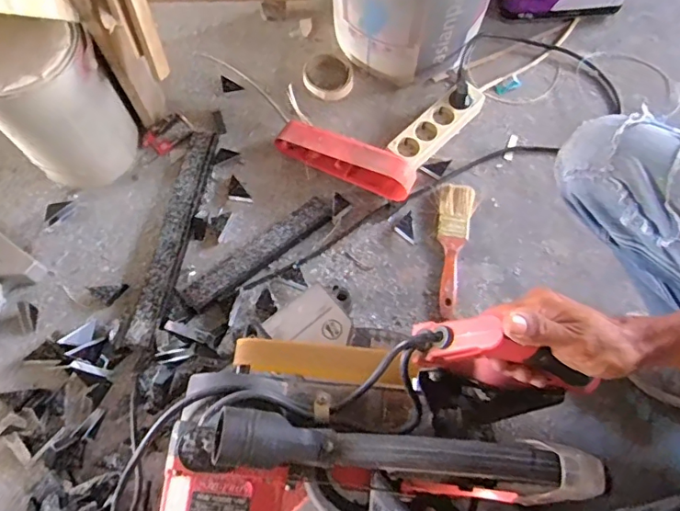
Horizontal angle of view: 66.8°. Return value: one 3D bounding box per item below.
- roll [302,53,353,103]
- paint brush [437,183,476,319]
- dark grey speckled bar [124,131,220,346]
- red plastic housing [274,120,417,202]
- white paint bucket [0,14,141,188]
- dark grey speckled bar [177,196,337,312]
[{"bbox_3d":[-0.022,-0.327,0.944,0.100,0.019,0.090,31,70,13],"label":"roll"},{"bbox_3d":[0.176,-0.013,0.815,0.052,0.026,0.221,11,67,5],"label":"paint brush"},{"bbox_3d":[-0.264,-0.042,0.828,0.052,0.023,0.379,8,67,4],"label":"dark grey speckled bar"},{"bbox_3d":[0.012,-0.162,0.849,0.240,0.073,0.052,25,69,11],"label":"red plastic housing"},{"bbox_3d":[-0.429,-0.225,0.772,0.178,0.242,0.155,39,72,16],"label":"white paint bucket"},{"bbox_3d":[-0.125,-0.007,0.818,0.270,0.020,0.049,-36,71,-14],"label":"dark grey speckled bar"}]

